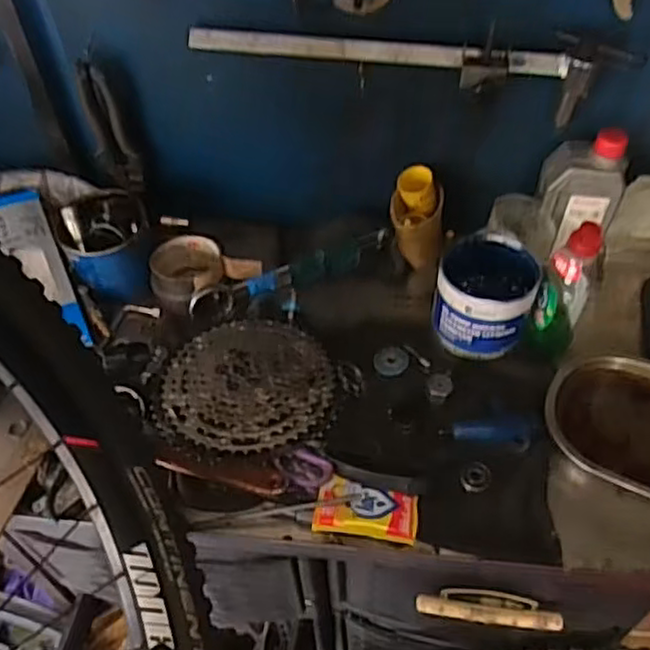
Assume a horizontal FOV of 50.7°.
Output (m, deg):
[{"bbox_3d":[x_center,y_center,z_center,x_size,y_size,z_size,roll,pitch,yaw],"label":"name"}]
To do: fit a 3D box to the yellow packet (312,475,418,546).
[{"bbox_3d":[0.038,0.165,0.619,0.089,0.016,0.059,7,51,9],"label":"yellow packet"}]

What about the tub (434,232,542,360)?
[{"bbox_3d":[0.171,-0.031,0.736,0.102,0.075,0.109,16,53,16],"label":"tub"}]

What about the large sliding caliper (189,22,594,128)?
[{"bbox_3d":[0.062,-0.249,0.684,0.387,0.082,0.029,3,51,6],"label":"large sliding caliper"}]

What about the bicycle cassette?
[{"bbox_3d":[-0.079,0.051,0.699,0.176,0.030,0.165,-2,50,2],"label":"bicycle cassette"}]

